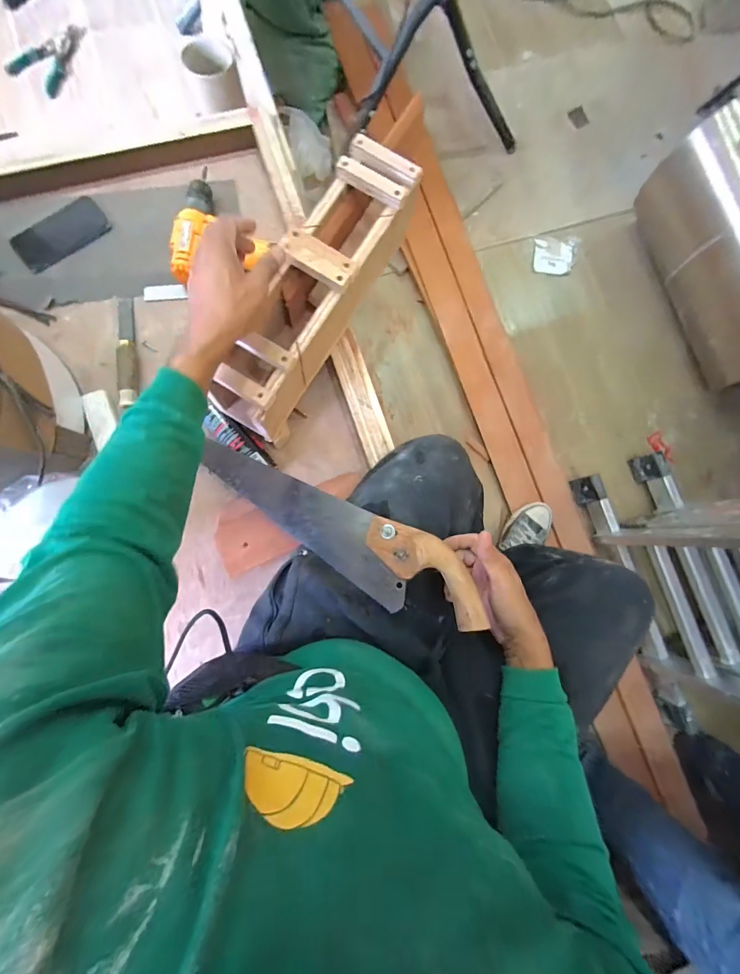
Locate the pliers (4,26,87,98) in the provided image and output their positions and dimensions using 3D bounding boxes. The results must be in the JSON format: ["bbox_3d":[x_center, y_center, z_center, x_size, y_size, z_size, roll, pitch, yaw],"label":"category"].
[{"bbox_3d":[-0.904,-1.195,1.059,0.159,0.013,0.225,16,82,-3],"label":"pliers"}]

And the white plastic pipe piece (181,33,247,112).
[{"bbox_3d":[-0.341,-0.906,0.842,0.106,0.089,0.102,1,83,-5],"label":"white plastic pipe piece"}]

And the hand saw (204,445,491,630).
[{"bbox_3d":[-0.057,0.053,0.517,0.445,0.026,0.098,26,81,20],"label":"hand saw"}]

